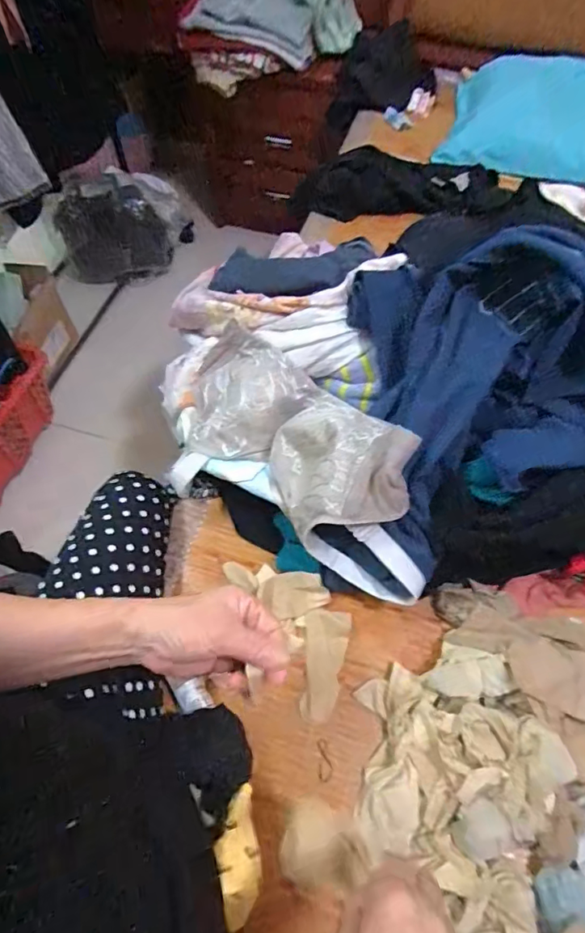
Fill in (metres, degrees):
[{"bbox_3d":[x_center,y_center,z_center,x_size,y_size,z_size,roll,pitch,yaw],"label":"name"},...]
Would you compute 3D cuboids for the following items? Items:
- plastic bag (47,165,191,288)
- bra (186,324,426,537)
[{"bbox_3d":[-0.503,-0.715,1.524,0.395,0.271,0.139,-14,59,-9],"label":"plastic bag"},{"bbox_3d":[-0.001,-0.042,0.598,0.320,0.121,0.146,37,64,20],"label":"bra"}]

